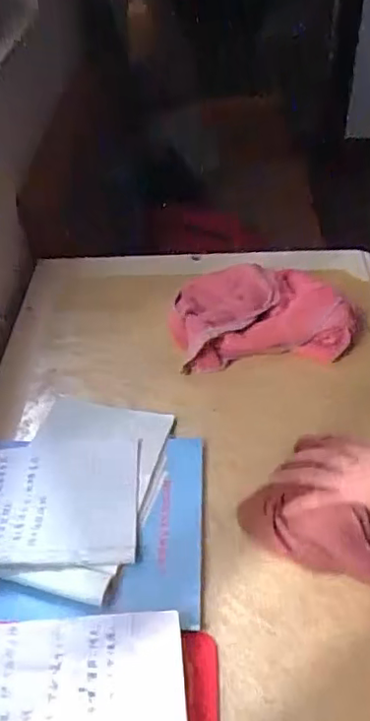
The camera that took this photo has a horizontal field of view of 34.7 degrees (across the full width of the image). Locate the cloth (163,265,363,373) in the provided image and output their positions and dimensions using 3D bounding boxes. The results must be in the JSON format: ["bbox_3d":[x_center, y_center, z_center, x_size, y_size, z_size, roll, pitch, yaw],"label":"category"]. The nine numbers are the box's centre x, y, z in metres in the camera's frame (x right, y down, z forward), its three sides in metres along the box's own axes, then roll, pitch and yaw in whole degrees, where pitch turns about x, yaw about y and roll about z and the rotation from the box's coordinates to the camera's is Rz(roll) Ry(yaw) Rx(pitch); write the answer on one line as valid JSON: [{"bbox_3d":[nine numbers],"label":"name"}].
[{"bbox_3d":[0.094,-0.065,0.797,0.224,0.064,0.177,-5,41,-6],"label":"cloth"}]

